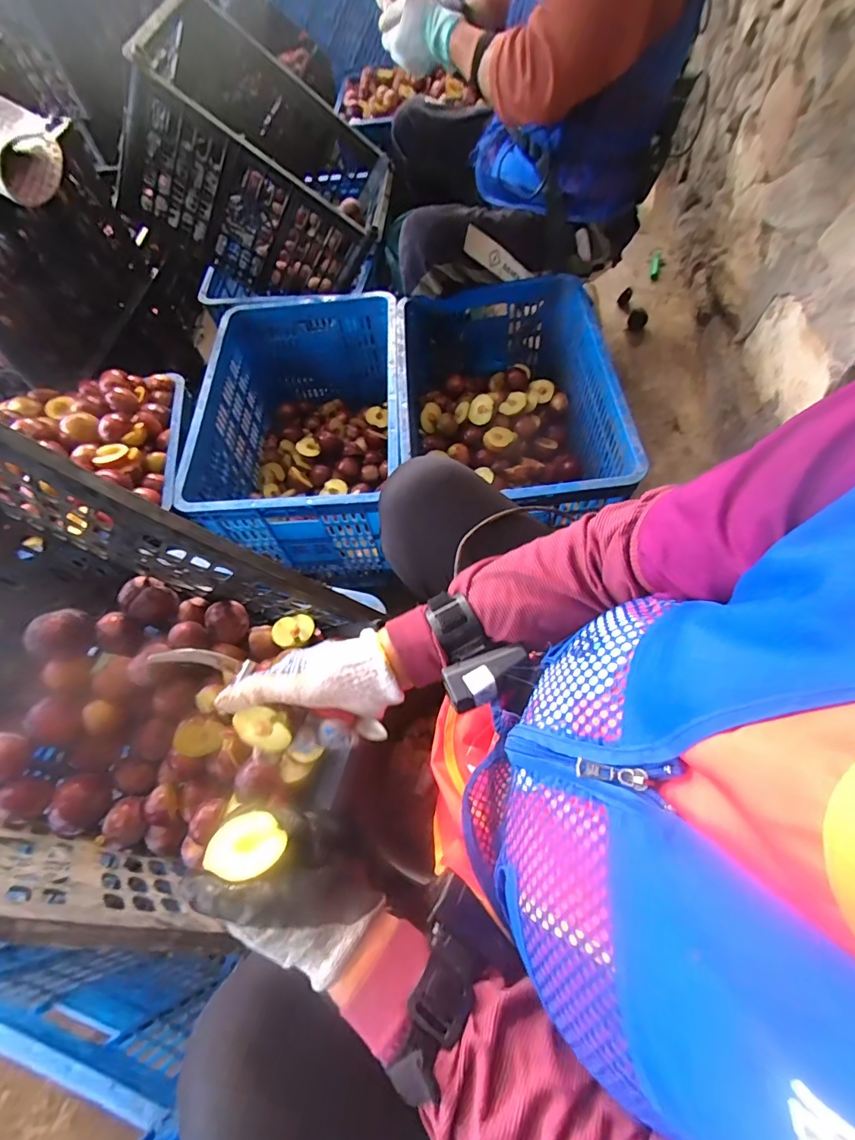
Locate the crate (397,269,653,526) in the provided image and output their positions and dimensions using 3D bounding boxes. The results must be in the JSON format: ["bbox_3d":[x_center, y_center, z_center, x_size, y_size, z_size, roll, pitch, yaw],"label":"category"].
[{"bbox_3d":[0.145,-0.318,0.944,0.367,0.249,0.585,-3,63,1],"label":"crate"}]

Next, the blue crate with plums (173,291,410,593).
[{"bbox_3d":[-0.235,-0.282,0.993,0.389,0.296,0.572,-5,63,0],"label":"blue crate with plums"}]

